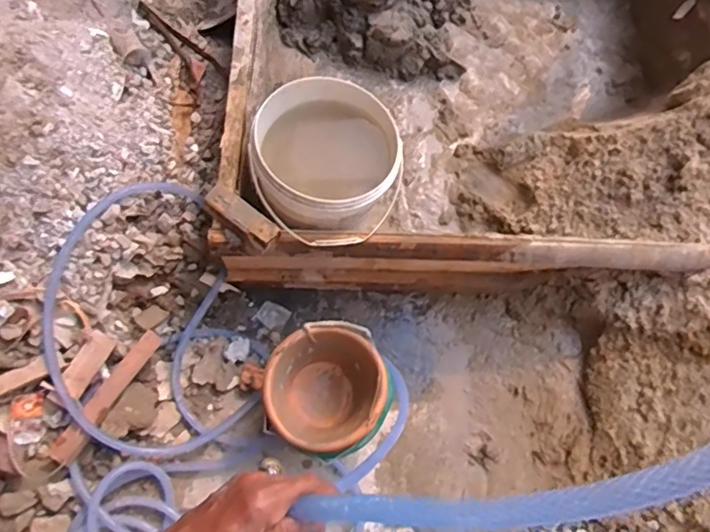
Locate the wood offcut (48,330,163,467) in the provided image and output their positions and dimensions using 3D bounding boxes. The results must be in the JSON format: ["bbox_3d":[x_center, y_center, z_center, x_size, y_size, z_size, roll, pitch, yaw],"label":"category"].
[{"bbox_3d":[-0.543,0.283,1.204,0.052,0.026,0.318,32,75,8],"label":"wood offcut"}]

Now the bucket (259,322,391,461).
[{"bbox_3d":[-0.058,0.270,1.197,0.248,0.187,0.260,0,73,-1],"label":"bucket"}]

